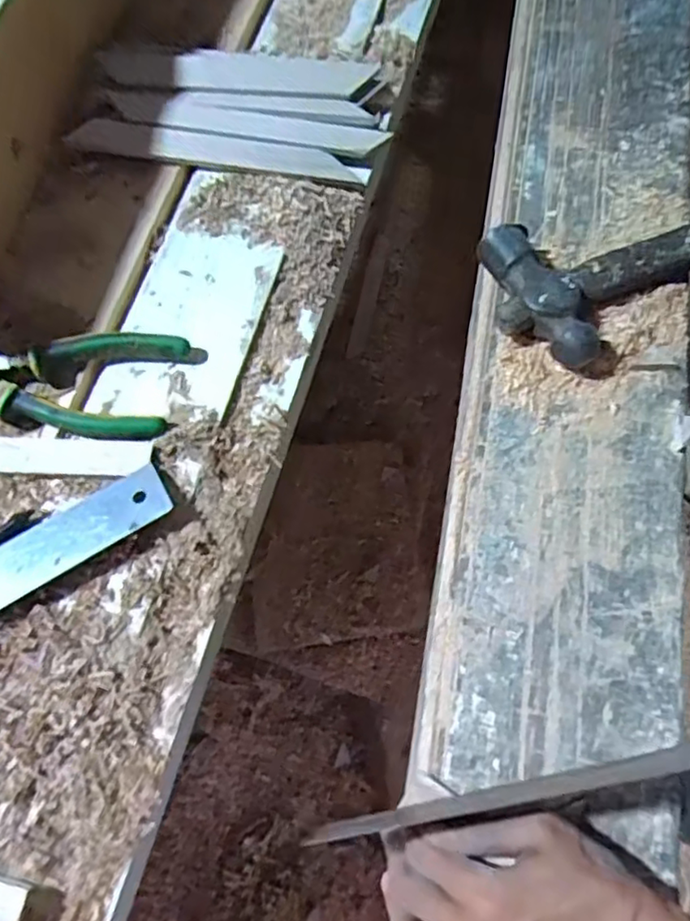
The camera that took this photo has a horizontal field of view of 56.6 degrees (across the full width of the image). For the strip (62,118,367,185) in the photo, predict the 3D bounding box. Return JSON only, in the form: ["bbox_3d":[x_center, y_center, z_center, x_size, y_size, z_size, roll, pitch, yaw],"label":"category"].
[{"bbox_3d":[-0.097,-0.234,0.484,0.213,0.008,0.026,6,87,-3],"label":"strip"}]

